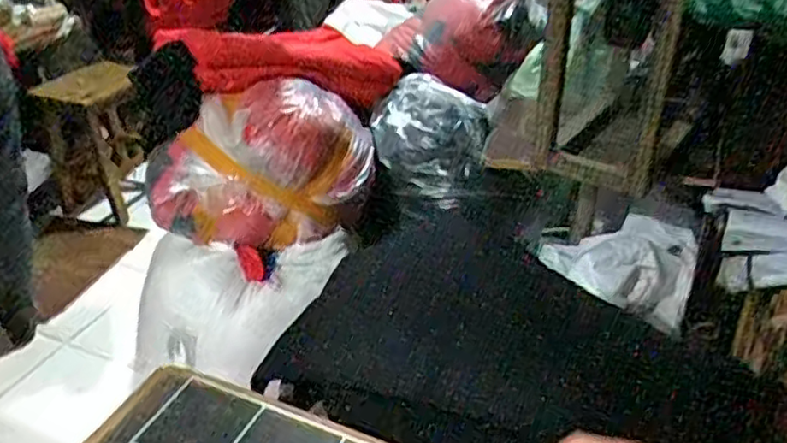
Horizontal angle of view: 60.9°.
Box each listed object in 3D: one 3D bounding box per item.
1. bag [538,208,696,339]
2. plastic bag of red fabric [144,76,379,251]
[{"bbox_3d":[0.505,0.114,1.540,0.328,0.229,0.105,9,33,18],"label":"bag"},{"bbox_3d":[-0.284,-0.121,1.417,0.465,0.282,0.215,-1,32,3],"label":"plastic bag of red fabric"}]

